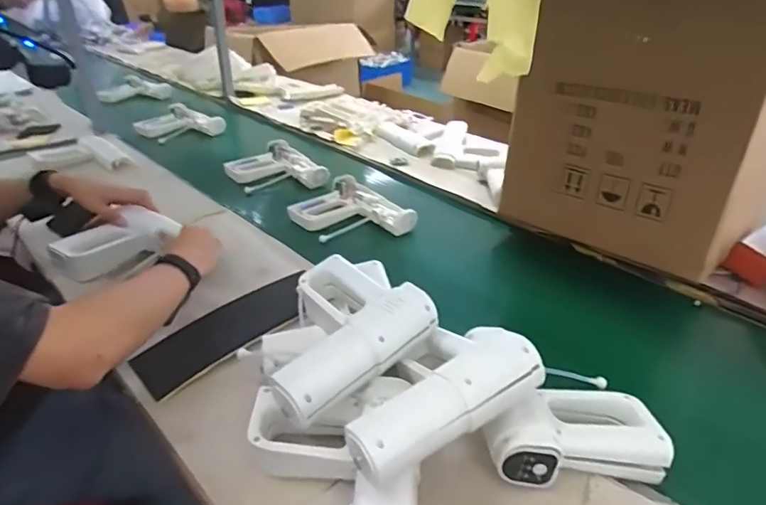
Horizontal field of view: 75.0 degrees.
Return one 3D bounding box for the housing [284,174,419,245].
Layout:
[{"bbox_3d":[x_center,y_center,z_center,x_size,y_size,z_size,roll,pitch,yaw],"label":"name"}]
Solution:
[{"bbox_3d":[-0.062,-0.078,1.031,0.199,0.047,0.229,-27,40,-34],"label":"housing"}]

